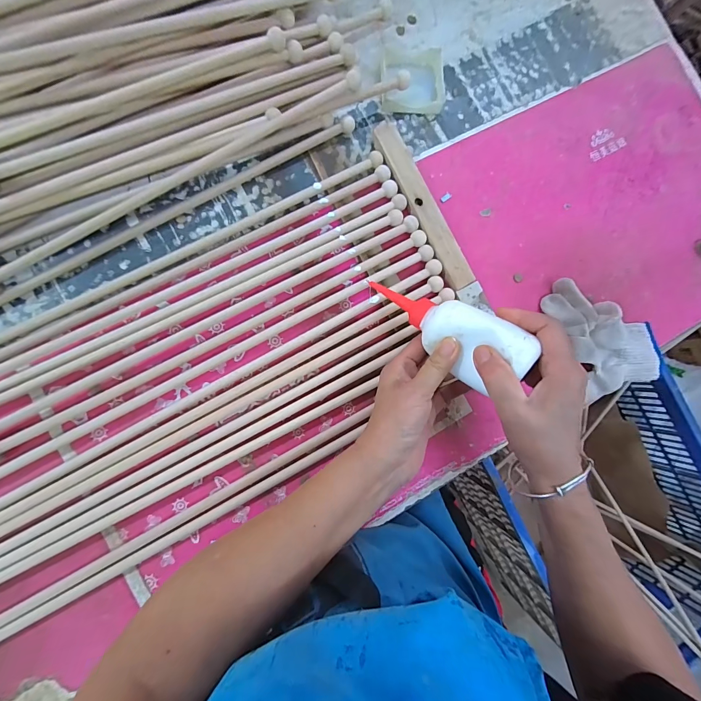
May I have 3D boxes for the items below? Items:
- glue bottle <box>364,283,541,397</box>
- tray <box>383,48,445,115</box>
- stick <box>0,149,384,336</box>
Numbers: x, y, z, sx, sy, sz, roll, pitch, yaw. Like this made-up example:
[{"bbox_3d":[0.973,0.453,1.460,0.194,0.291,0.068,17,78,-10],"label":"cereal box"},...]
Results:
[{"bbox_3d":[0.087,-0.018,0.323,0.164,0.043,0.052,32,80,33],"label":"glue bottle"},{"bbox_3d":[0.078,-0.332,0.414,0.076,0.020,0.075,-2,86,-8],"label":"tray"},{"bbox_3d":[-0.258,-0.068,0.348,0.671,0.014,0.017,-28,89,-9],"label":"stick"}]

